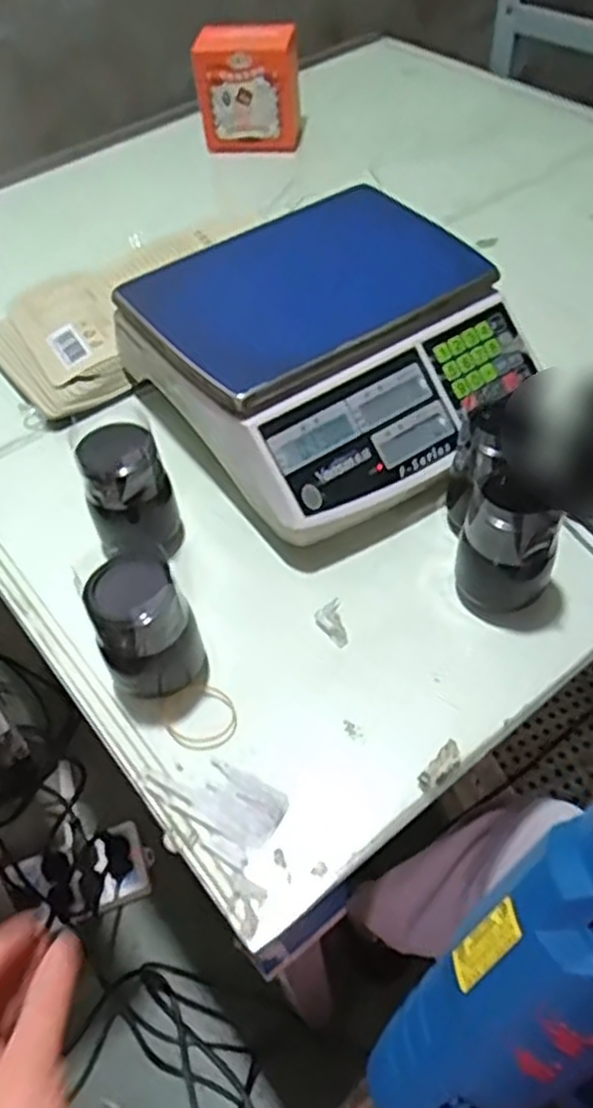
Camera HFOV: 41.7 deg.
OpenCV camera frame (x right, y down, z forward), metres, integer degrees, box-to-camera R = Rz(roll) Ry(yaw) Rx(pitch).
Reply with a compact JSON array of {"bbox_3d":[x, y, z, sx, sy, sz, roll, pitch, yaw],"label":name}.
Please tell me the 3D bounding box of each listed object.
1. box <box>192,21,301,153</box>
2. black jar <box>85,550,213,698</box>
[{"bbox_3d":[-0.067,-0.639,1.073,0.137,0.132,0.056,8,52,11],"label":"box"},{"bbox_3d":[-0.098,0.053,0.521,0.064,0.094,0.061,-2,51,3],"label":"black jar"}]

